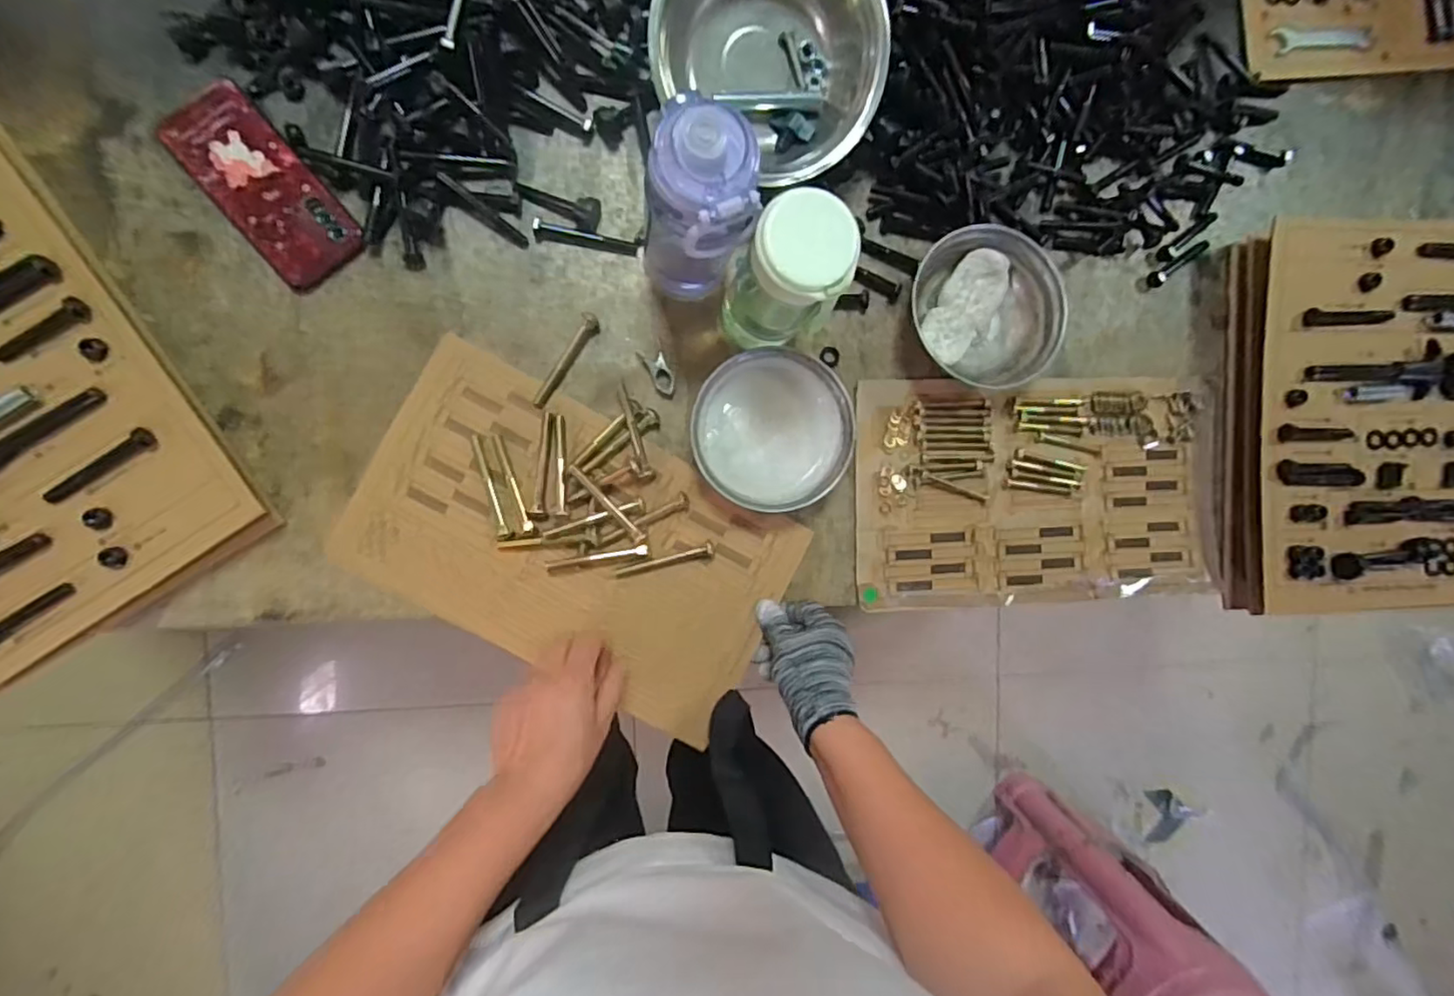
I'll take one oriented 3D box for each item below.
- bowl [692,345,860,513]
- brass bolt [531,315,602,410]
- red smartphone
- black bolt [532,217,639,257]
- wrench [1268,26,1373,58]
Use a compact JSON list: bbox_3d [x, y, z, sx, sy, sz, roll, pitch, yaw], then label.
[{"bbox_3d":[0.040,-0.060,0.586,0.141,0.046,0.138,0,90,-7],"label":"bowl"},{"bbox_3d":[-0.147,-0.124,0.577,0.015,0.014,0.096,33,86,-6],"label":"brass bolt"},{"bbox_3d":[-0.396,-0.266,0.543,0.081,0.014,0.171,-40,95,-5],"label":"red smartphone"},{"bbox_3d":[-0.128,-0.237,0.580,0.093,0.017,0.016,8,89,-7],"label":"black bolt"},{"bbox_3d":[0.625,-0.483,0.670,0.116,0.005,0.033,-11,92,-7],"label":"wrench"}]

